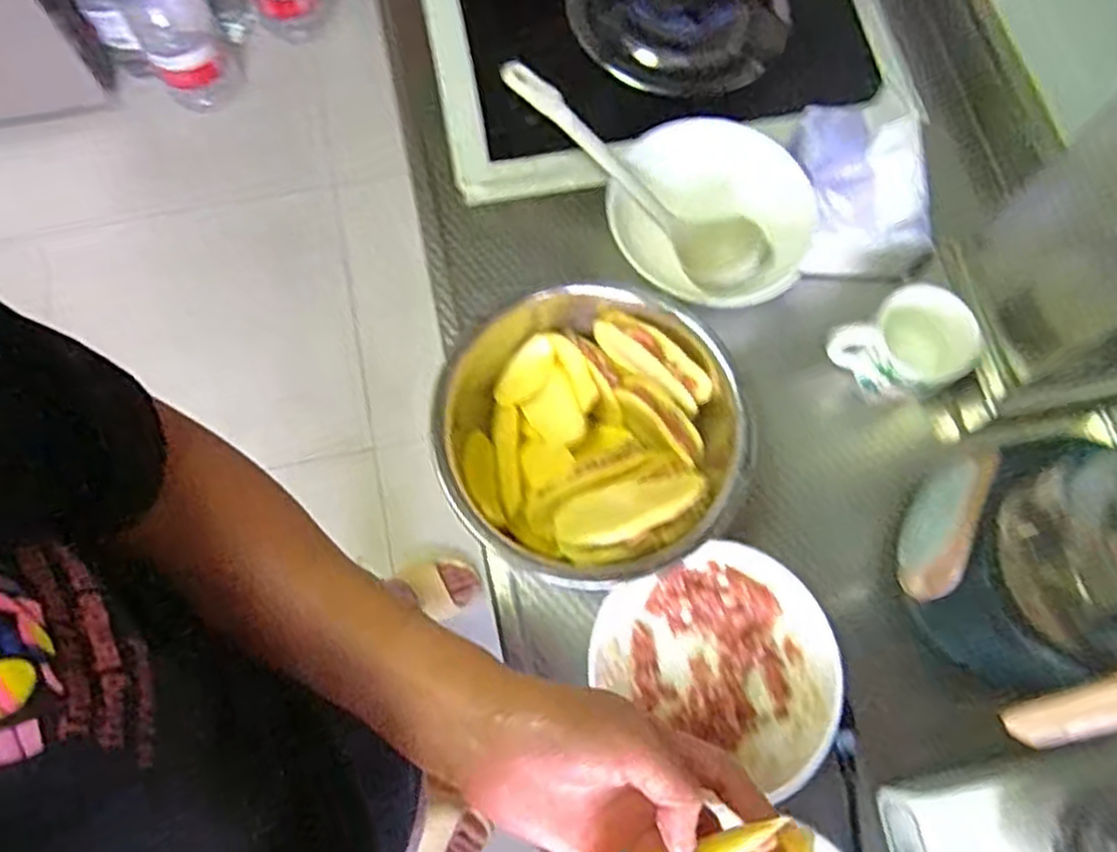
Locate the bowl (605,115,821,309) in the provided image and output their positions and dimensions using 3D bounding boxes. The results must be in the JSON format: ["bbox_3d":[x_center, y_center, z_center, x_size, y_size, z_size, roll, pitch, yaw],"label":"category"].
[{"bbox_3d":[0.135,-0.184,0.687,0.170,0.075,0.169,1,73,-2],"label":"bowl"}]

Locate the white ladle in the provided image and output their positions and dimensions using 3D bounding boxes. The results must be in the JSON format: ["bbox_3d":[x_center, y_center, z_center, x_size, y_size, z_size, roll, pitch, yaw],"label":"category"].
[{"bbox_3d":[0.063,-0.217,0.655,0.271,0.055,0.069,40,76,-3],"label":"white ladle"}]

